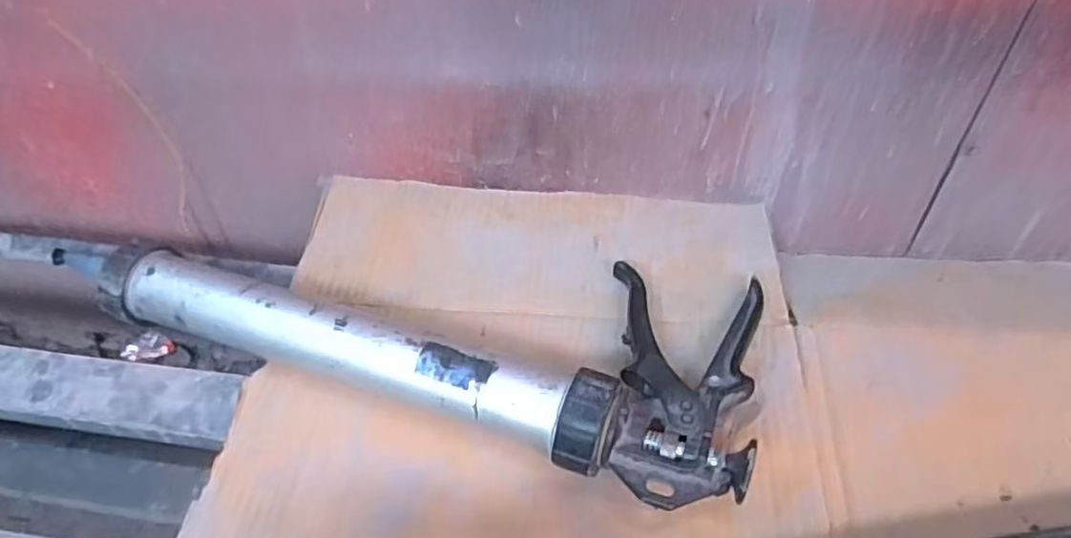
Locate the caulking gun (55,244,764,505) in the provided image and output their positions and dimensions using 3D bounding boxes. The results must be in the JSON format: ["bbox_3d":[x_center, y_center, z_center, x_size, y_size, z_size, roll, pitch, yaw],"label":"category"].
[{"bbox_3d":[-0.098,0.034,0.513,0.508,0.058,0.191,10,49,13],"label":"caulking gun"}]

